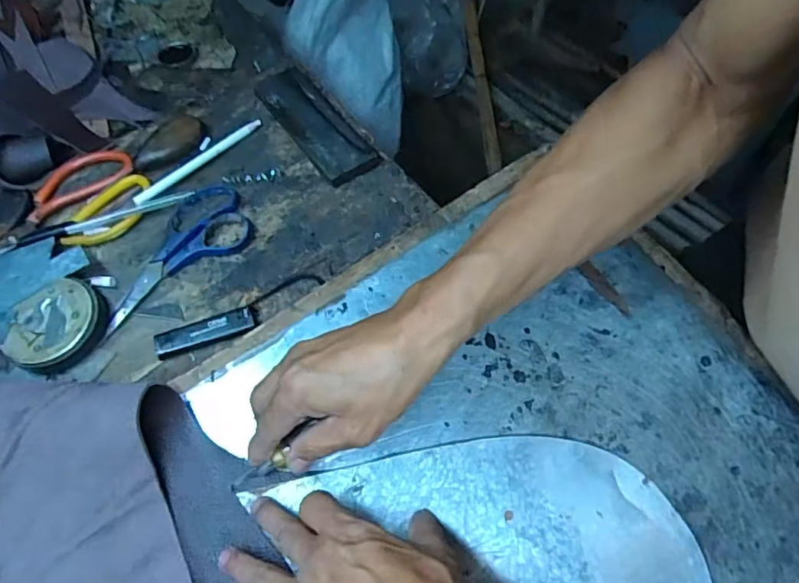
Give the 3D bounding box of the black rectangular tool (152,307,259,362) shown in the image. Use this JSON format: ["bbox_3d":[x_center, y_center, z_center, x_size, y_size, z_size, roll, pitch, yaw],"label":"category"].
[{"bbox_3d":[-0.159,0.032,0.462,0.082,0.008,0.023,-18,65,-12],"label":"black rectangular tool"}]

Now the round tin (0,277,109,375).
[{"bbox_3d":[-0.274,0.030,0.452,0.072,0.023,0.071,1,62,-2],"label":"round tin"}]

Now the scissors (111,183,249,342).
[{"bbox_3d":[-0.200,-0.037,0.491,0.149,0.016,0.070,-35,69,-19],"label":"scissors"}]

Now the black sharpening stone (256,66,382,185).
[{"bbox_3d":[-0.084,-0.169,0.559,0.058,0.019,0.160,-31,68,-17],"label":"black sharpening stone"}]

